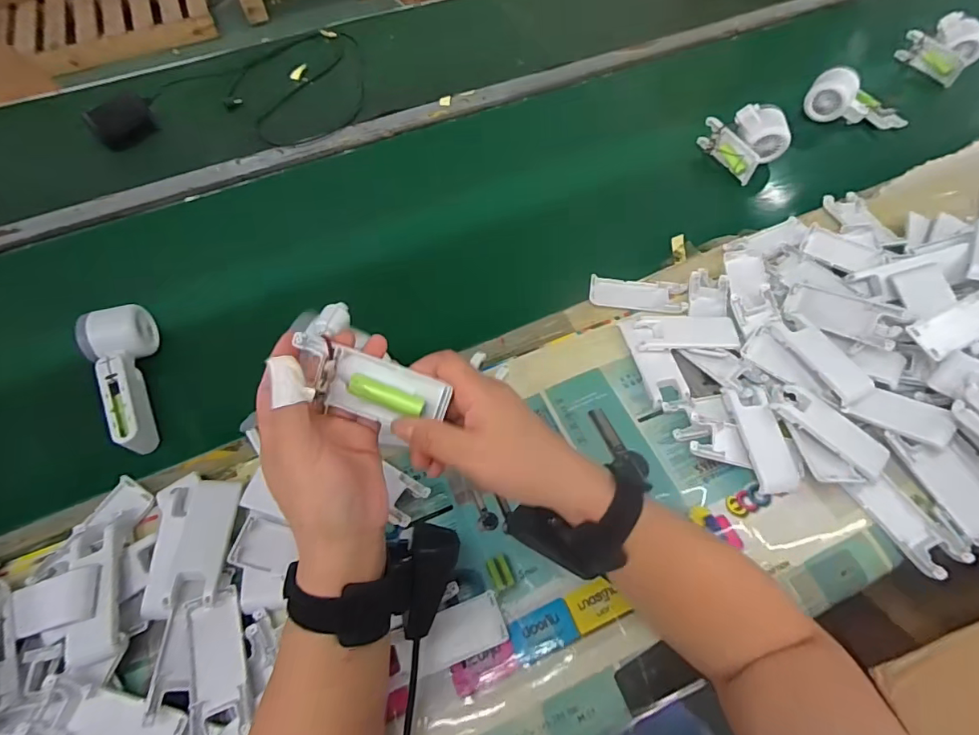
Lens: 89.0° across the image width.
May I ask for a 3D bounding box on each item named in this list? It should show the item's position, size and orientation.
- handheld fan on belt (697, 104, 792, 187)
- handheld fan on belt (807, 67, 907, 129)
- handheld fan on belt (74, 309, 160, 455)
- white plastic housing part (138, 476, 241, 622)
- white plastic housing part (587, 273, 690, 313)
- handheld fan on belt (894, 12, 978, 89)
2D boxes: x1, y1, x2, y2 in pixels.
[{"bbox_3d":[0.350,-0.313,0.671,0.074,0.060,0.099,-21,62,-11],"label":"handheld fan on belt"},{"bbox_3d":[0.533,-0.380,0.717,0.139,0.060,0.045,18,61,-4],"label":"handheld fan on belt"},{"bbox_3d":[-0.376,0.016,0.515,0.055,0.057,0.155,-18,75,-9],"label":"handheld fan on belt"},{"bbox_3d":[-0.252,0.146,0.422,0.071,0.022,0.111,-3,60,-1],"label":"white plastic housing part"},{"bbox_3d":[0.165,-0.082,0.554,0.103,0.014,0.044,8,60,6],"label":"white plastic housing part"},{"bbox_3d":[0.705,-0.503,0.776,0.055,0.067,0.106,-33,64,-17],"label":"handheld fan on belt"}]

